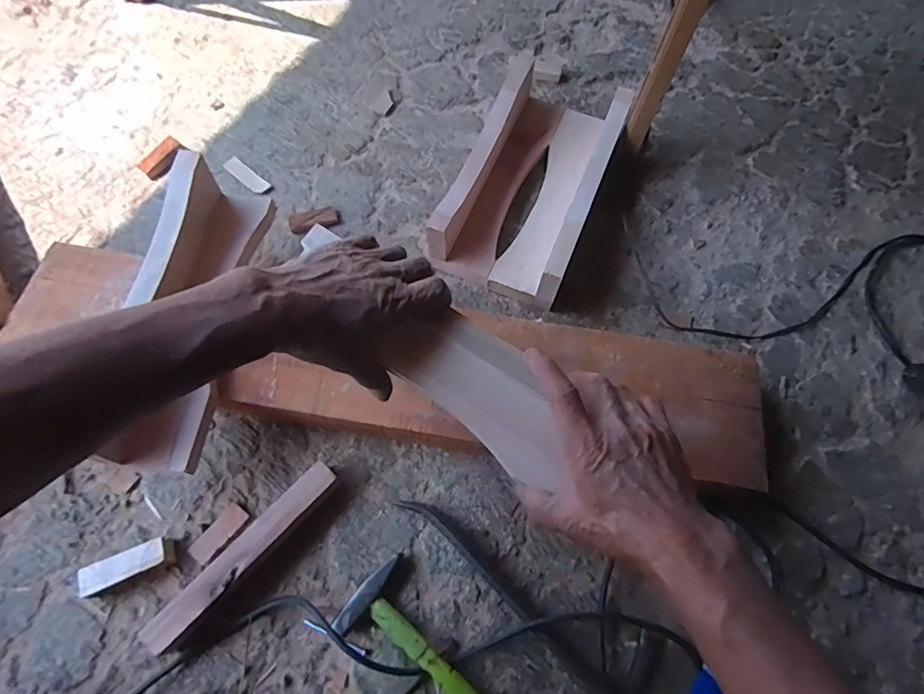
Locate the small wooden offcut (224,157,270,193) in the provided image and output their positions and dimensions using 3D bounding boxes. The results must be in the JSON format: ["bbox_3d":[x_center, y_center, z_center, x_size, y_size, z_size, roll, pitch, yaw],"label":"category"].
[{"bbox_3d":[-0.306,-0.244,0.727,0.080,0.006,0.025,38,71,13],"label":"small wooden offcut"}]

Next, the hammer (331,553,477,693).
[{"bbox_3d":[-0.014,0.309,0.485,0.231,0.037,0.088,38,71,13],"label":"hammer"}]

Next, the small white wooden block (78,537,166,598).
[{"bbox_3d":[-0.342,0.224,0.518,0.087,0.027,0.030,-18,69,-9],"label":"small white wooden block"}]

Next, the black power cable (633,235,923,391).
[{"bbox_3d":[0.515,-0.041,0.662,0.512,0.048,0.276,-8,68,-5],"label":"black power cable"}]

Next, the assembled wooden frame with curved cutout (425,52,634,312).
[{"bbox_3d":[0.097,-0.225,0.694,0.170,0.091,0.323,22,69,7],"label":"assembled wooden frame with curved cutout"}]

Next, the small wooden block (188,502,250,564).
[{"bbox_3d":[-0.258,0.198,0.542,0.028,0.008,0.063,36,71,12],"label":"small wooden block"}]

